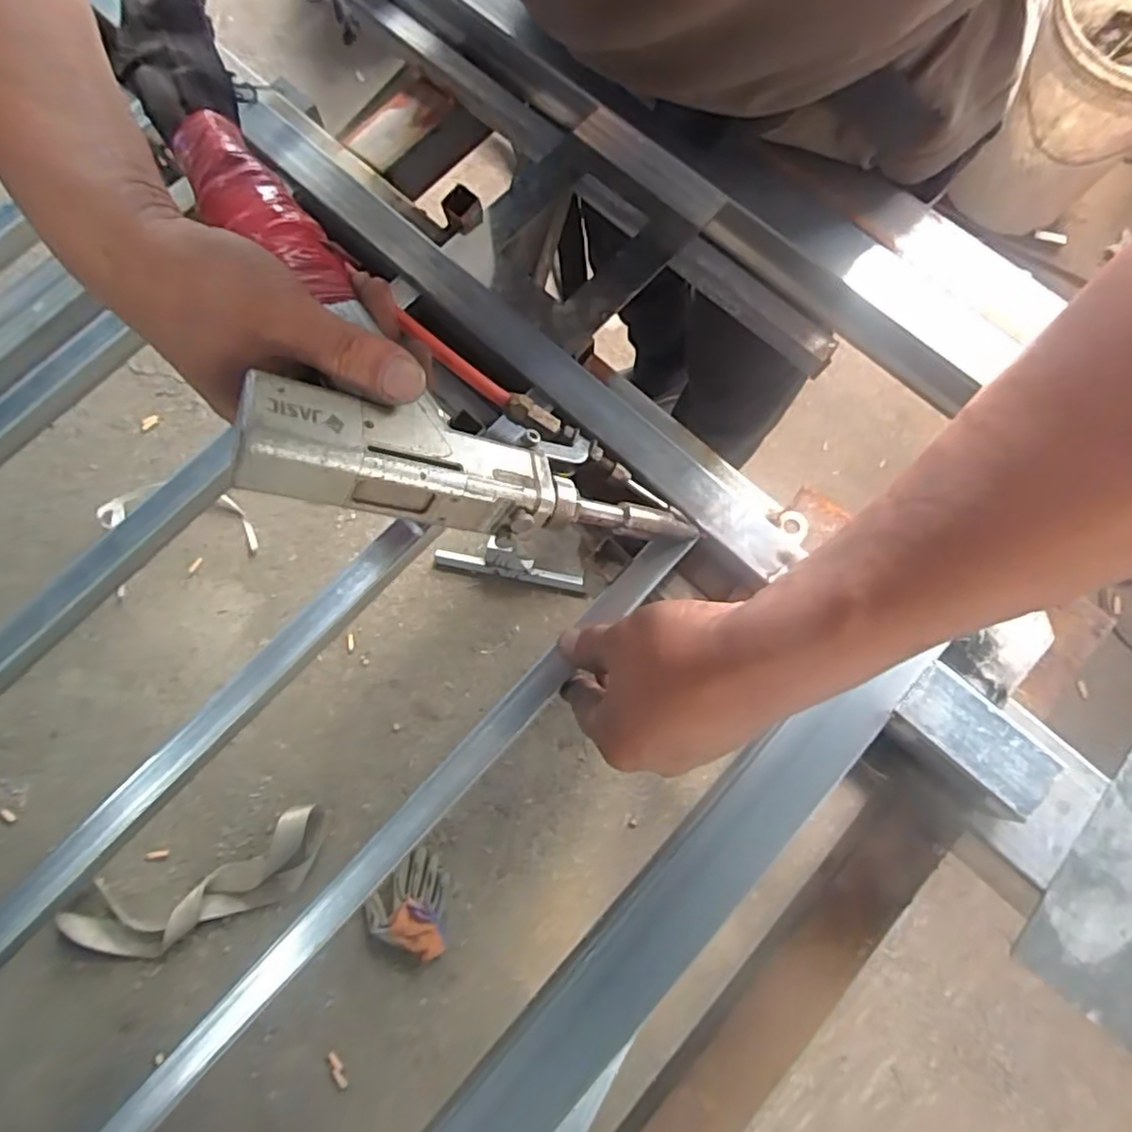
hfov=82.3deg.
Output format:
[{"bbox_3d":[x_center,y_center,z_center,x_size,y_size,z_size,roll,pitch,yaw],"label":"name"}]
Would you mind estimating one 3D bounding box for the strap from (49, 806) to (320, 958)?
[{"bbox_3d":[-0.604,0.532,1.071,0.437,0.084,0.143,-20,78,-3],"label":"strap"}]

